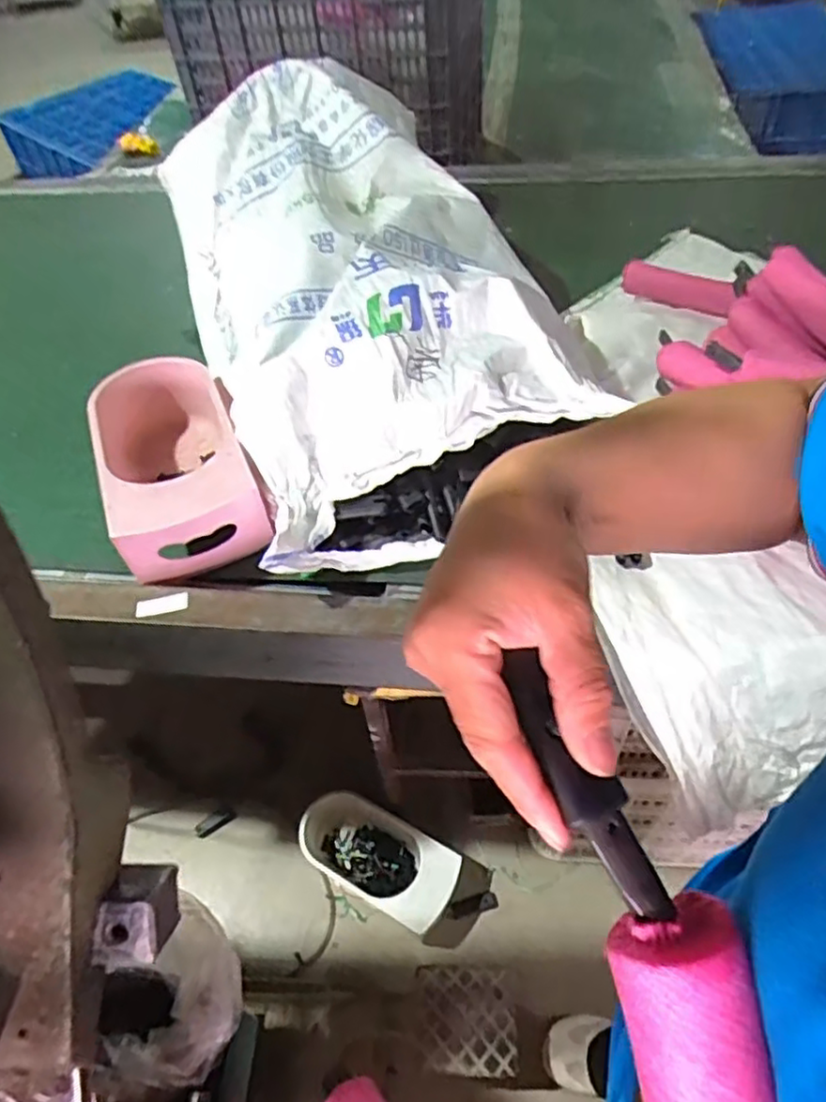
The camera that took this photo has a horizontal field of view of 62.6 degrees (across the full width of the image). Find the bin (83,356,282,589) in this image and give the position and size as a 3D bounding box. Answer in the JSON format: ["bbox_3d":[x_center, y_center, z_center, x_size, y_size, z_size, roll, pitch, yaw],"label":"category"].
[{"bbox_3d":[-0.274,-0.107,0.793,0.152,0.113,0.301,-21,52,-12],"label":"bin"}]

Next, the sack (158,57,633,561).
[{"bbox_3d":[-0.054,-0.343,0.871,0.437,0.226,0.734,-18,51,-10],"label":"sack"}]

